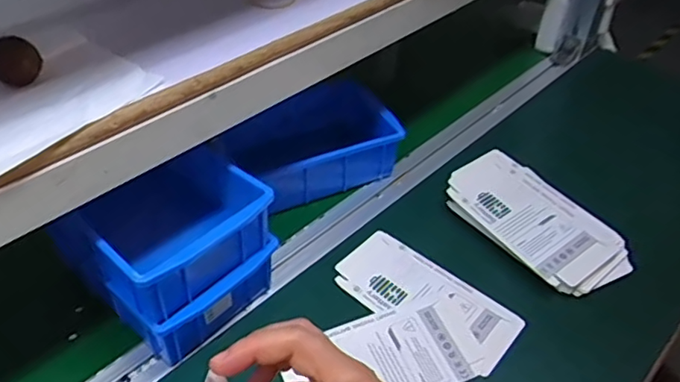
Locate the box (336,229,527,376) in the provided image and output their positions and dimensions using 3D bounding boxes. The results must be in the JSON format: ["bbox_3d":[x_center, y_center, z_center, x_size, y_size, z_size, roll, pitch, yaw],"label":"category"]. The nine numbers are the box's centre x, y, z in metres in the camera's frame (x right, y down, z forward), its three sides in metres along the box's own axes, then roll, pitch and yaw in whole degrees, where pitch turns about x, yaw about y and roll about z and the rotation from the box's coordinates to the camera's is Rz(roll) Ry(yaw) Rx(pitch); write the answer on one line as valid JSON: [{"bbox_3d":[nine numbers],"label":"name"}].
[{"bbox_3d":[0.083,0.101,0.564,0.174,0.005,0.079,29,48,26],"label":"box"}]

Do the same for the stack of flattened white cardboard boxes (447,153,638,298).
[{"bbox_3d":[0.203,0.030,0.627,0.102,0.030,0.189,-20,47,-24],"label":"stack of flattened white cardboard boxes"}]

